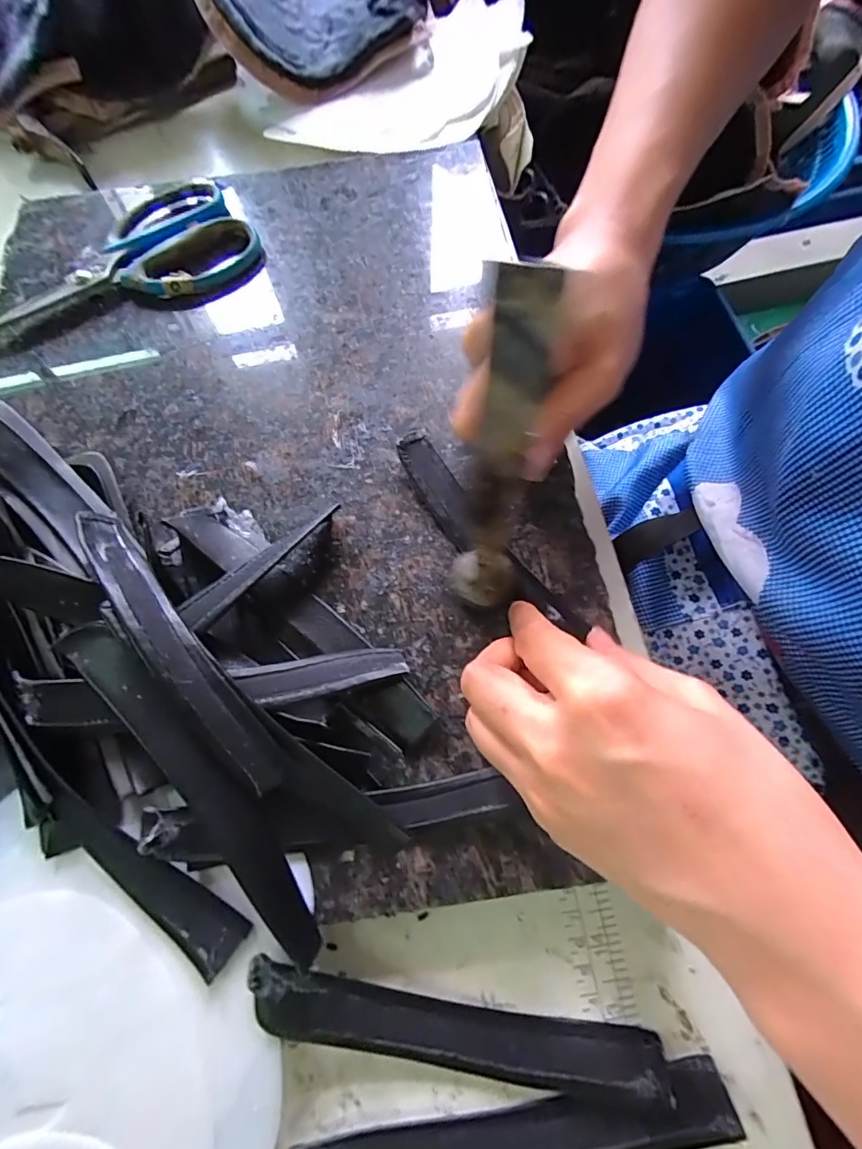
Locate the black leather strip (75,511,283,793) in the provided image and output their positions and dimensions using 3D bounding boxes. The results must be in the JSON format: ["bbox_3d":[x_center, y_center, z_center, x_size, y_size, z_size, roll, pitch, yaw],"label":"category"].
[{"bbox_3d":[-0.116,0.026,0.216,0.017,0.019,0.157,-40,75,-12],"label":"black leather strip"}]

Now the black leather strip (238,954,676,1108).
[{"bbox_3d":[0.010,0.182,0.189,0.162,0.022,0.027,11,71,5],"label":"black leather strip"}]

